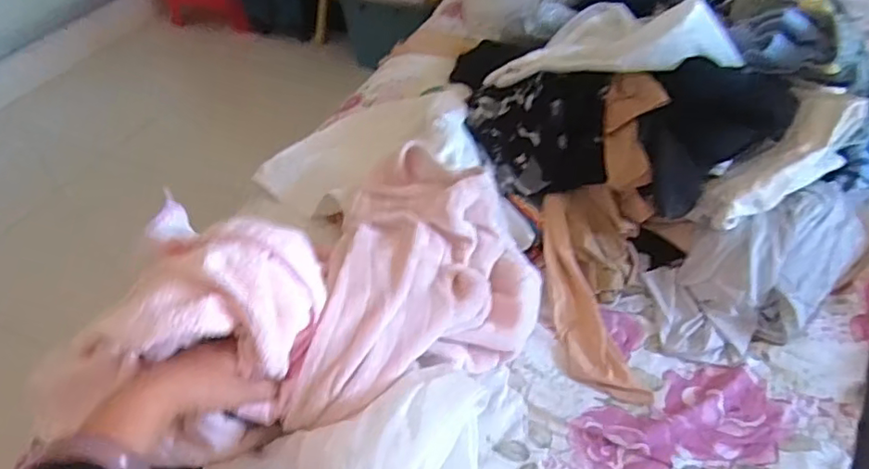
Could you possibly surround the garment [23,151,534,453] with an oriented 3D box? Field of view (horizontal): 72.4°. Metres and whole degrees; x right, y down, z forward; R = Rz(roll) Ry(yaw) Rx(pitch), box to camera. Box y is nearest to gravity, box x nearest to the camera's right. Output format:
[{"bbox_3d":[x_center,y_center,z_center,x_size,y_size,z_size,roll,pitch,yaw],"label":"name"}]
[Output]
[{"bbox_3d":[-0.077,0.036,0.622,0.353,0.176,0.394,12,46,11],"label":"garment"}]

